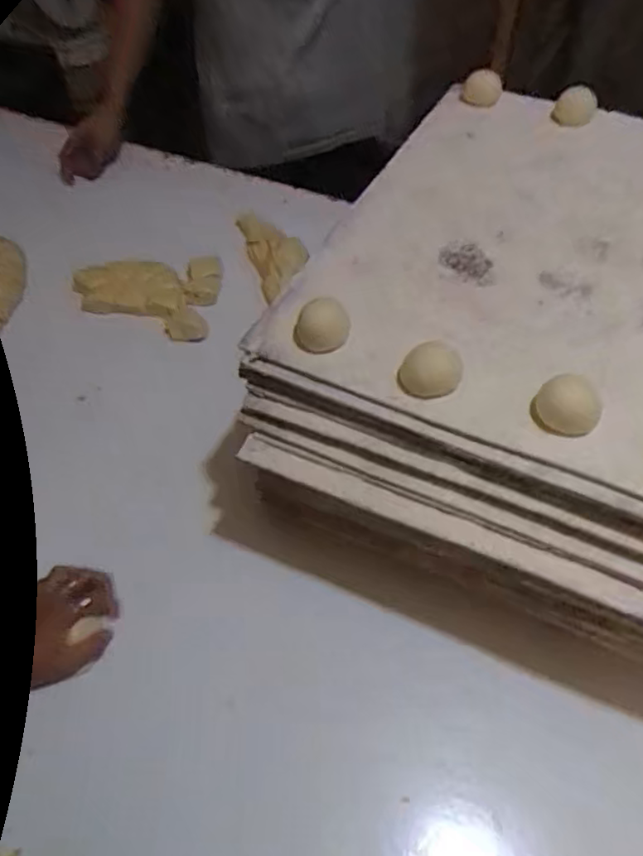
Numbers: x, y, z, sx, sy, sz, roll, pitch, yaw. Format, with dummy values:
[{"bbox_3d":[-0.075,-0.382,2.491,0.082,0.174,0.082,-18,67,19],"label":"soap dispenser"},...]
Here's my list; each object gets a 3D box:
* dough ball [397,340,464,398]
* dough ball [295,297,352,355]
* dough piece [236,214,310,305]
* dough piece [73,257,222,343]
[{"bbox_3d":[0.091,-0.048,0.530,0.049,0.025,0.042,14,53,10],"label":"dough ball"},{"bbox_3d":[0.000,-0.089,0.565,0.047,0.027,0.049,0,52,-1],"label":"dough ball"},{"bbox_3d":[-0.077,-0.281,1.006,0.082,0.040,0.188,-15,54,-12],"label":"dough piece"},{"bbox_3d":[-0.245,-0.219,0.944,0.228,0.044,0.164,18,54,13],"label":"dough piece"}]

